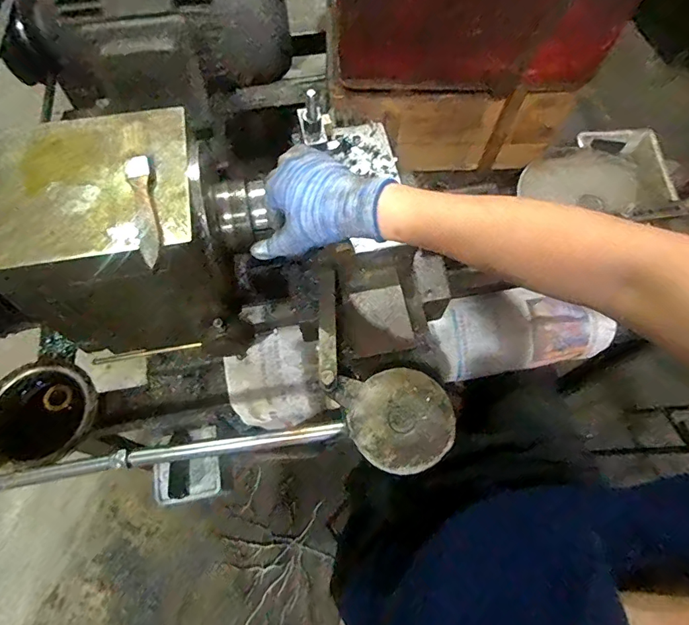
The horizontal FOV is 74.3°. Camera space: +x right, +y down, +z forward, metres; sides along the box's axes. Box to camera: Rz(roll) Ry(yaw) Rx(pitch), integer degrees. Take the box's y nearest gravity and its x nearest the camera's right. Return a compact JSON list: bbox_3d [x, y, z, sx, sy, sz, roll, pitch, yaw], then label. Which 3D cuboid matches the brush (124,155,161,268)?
[{"bbox_3d":[-0.164,-0.085,0.372,0.019,0.006,0.108,-14,66,-8],"label":"brush"}]

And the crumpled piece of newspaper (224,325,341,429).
[{"bbox_3d":[-0.106,0.094,0.635,0.104,0.040,0.128,-12,101,-3],"label":"crumpled piece of newspaper"}]

